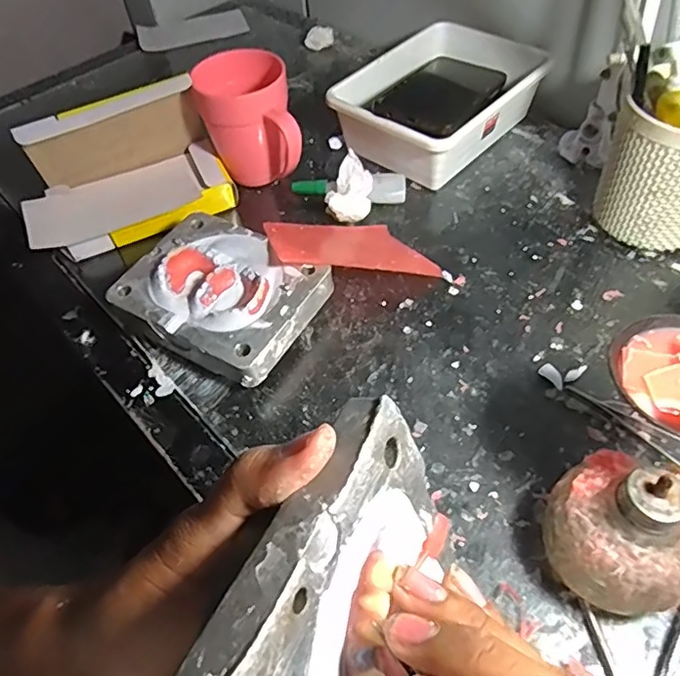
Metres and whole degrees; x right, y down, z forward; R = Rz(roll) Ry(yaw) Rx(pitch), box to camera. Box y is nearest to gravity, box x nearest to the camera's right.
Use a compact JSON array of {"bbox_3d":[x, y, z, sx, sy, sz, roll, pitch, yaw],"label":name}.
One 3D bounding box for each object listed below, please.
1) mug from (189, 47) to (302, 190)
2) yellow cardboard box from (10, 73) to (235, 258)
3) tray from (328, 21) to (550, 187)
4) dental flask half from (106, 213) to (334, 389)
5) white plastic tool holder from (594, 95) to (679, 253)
[{"bbox_3d":[-0.081,-0.185,0.513,0.080,0.106,0.087,-15,53,-5],"label":"mug"},{"bbox_3d":[-0.189,-0.142,0.486,0.167,0.107,0.092,-22,54,-11],"label":"yellow cardboard box"},{"bbox_3d":[0.098,-0.232,0.556,0.193,0.064,0.143,-40,59,-22],"label":"tray"},{"bbox_3d":[-0.087,-0.030,0.430,0.142,0.045,0.107,27,60,24],"label":"dental flask half"},{"bbox_3d":[0.257,-0.132,0.434,0.092,0.110,0.088,32,62,26],"label":"white plastic tool holder"}]

